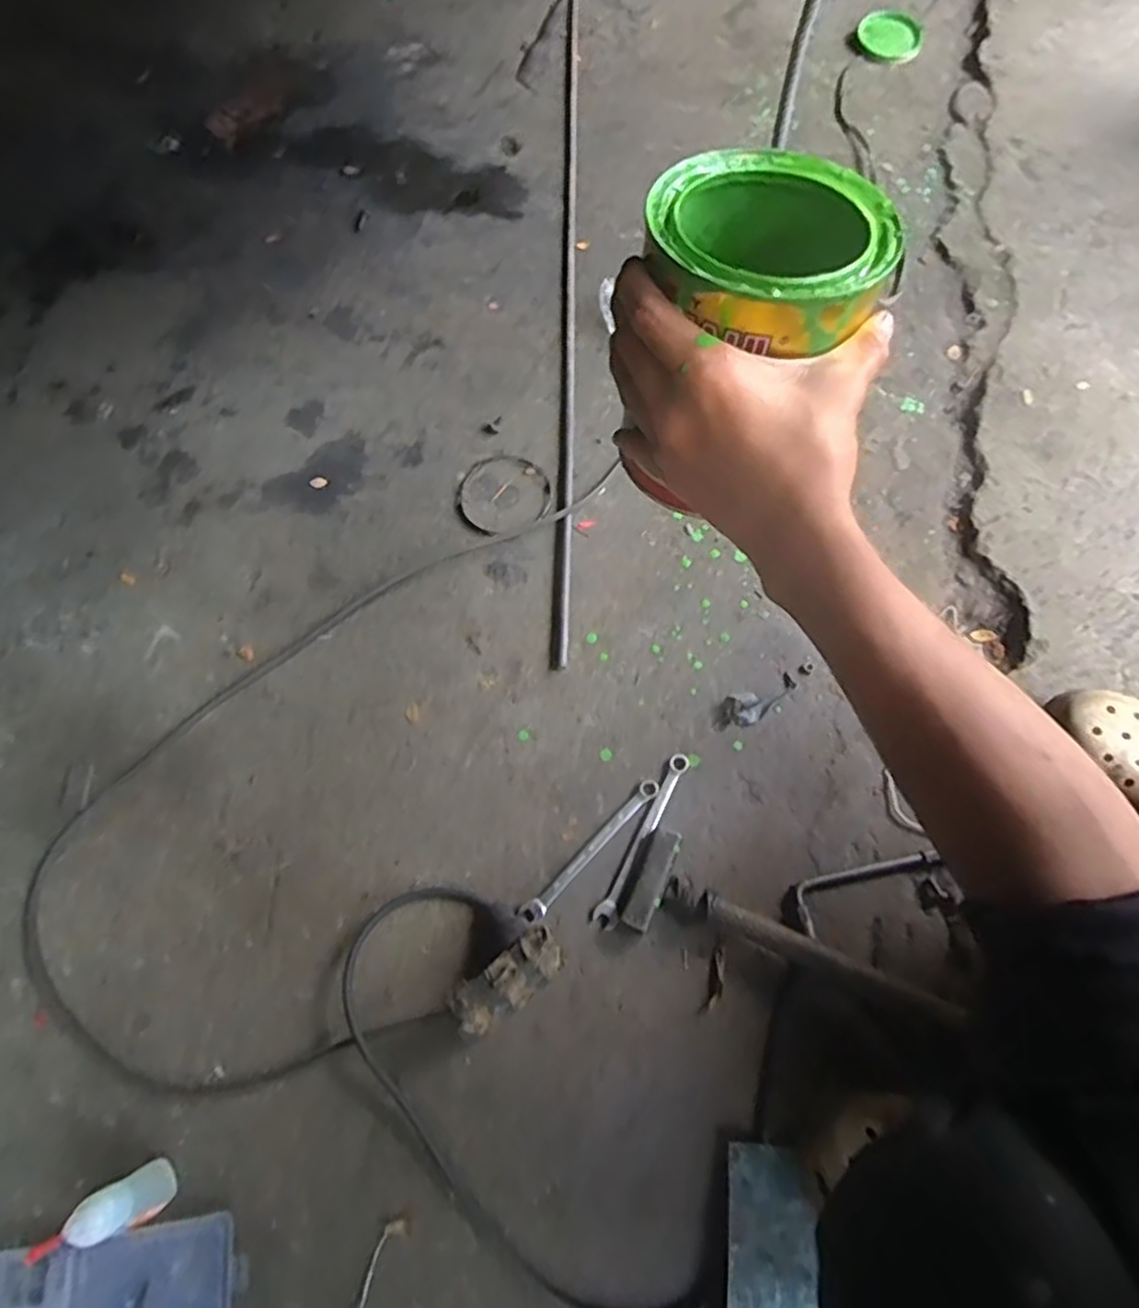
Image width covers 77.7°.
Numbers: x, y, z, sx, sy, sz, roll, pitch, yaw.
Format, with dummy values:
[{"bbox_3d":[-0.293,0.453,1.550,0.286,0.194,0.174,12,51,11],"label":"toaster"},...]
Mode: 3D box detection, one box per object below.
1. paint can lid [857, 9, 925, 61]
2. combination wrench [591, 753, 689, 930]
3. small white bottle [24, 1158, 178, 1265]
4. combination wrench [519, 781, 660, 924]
[{"bbox_3d":[0.485,-0.931,1.065,0.097,0.019,0.109,18,68,10],"label":"paint can lid"},{"bbox_3d":[0.065,0.157,0.606,0.019,0.009,0.159,26,69,13],"label":"combination wrench"},{"bbox_3d":[-0.303,0.366,0.465,0.033,0.106,0.031,-23,67,-8],"label":"small white bottle"},{"bbox_3d":[0.020,0.164,0.597,0.155,0.007,0.017,-43,71,-15],"label":"combination wrench"}]

